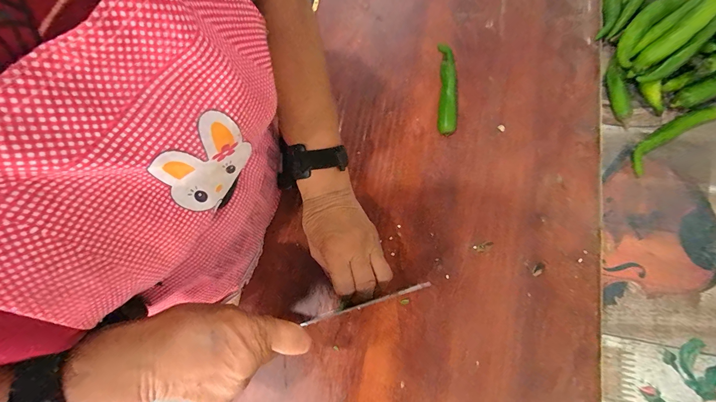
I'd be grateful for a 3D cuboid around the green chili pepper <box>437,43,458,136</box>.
[{"bbox_3d":[0.113,-0.141,0.388,0.022,0.013,0.112,-1,88,1],"label":"green chili pepper"}]

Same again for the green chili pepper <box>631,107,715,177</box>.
[{"bbox_3d":[0.383,-0.081,0.369,0.140,0.013,0.030,-33,77,-7],"label":"green chili pepper"}]

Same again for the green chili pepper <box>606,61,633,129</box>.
[{"bbox_3d":[0.330,-0.134,0.387,0.016,0.017,0.079,-10,76,-2],"label":"green chili pepper"}]

